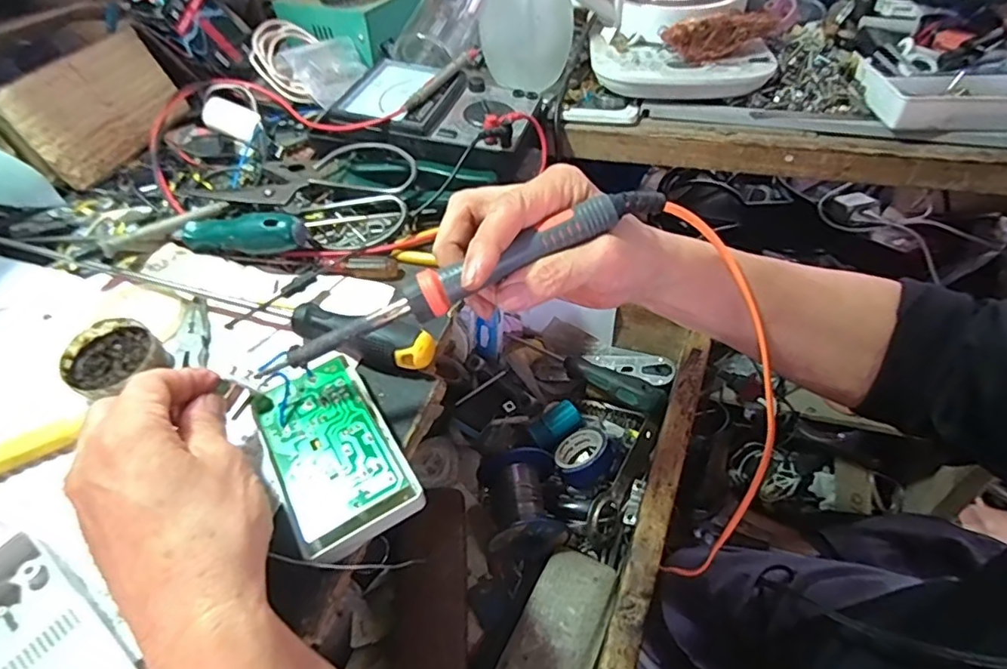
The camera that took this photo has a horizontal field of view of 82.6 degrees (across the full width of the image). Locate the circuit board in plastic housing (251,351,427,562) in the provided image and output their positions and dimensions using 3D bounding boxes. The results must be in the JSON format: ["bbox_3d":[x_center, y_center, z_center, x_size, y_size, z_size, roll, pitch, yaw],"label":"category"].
[{"bbox_3d":[-0.094,0.062,0.314,0.064,0.014,0.109,-26,51,-19],"label":"circuit board in plastic housing"}]

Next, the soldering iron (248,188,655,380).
[{"bbox_3d":[-0.022,-0.027,0.309,0.234,0.020,0.017,-26,53,0],"label":"soldering iron"}]

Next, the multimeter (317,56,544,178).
[{"bbox_3d":[-0.056,-0.203,0.521,0.182,0.039,0.126,15,50,17],"label":"multimeter"}]

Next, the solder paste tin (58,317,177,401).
[{"bbox_3d":[-0.250,0.015,0.367,0.053,0.019,0.050,-2,47,2],"label":"solder paste tin"}]

